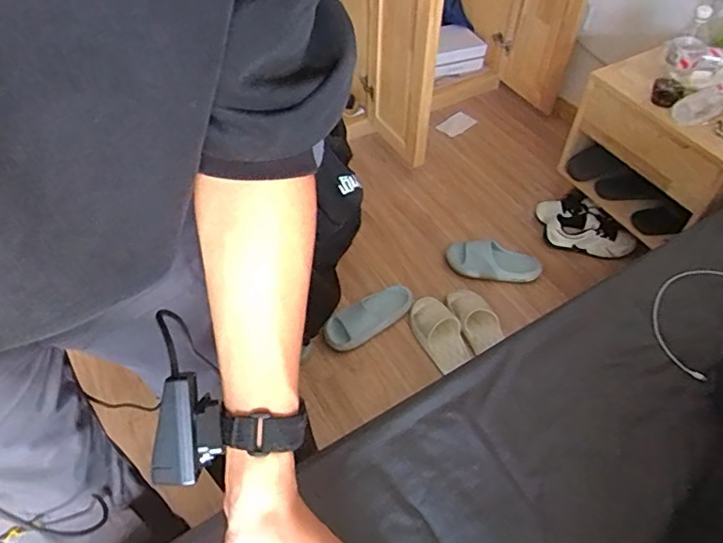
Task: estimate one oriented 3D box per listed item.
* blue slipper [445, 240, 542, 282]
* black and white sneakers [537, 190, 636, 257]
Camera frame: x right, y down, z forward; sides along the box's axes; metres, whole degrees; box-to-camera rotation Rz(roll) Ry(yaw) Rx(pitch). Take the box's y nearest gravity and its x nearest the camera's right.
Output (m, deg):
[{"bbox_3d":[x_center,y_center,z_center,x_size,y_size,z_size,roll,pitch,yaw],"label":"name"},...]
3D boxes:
[{"bbox_3d":[0.380,-0.027,1.619,0.267,0.059,0.106,12,51,9],"label":"blue slipper"},{"bbox_3d":[0.648,-0.124,1.679,0.141,0.140,0.308,-31,56,-24],"label":"black and white sneakers"}]

